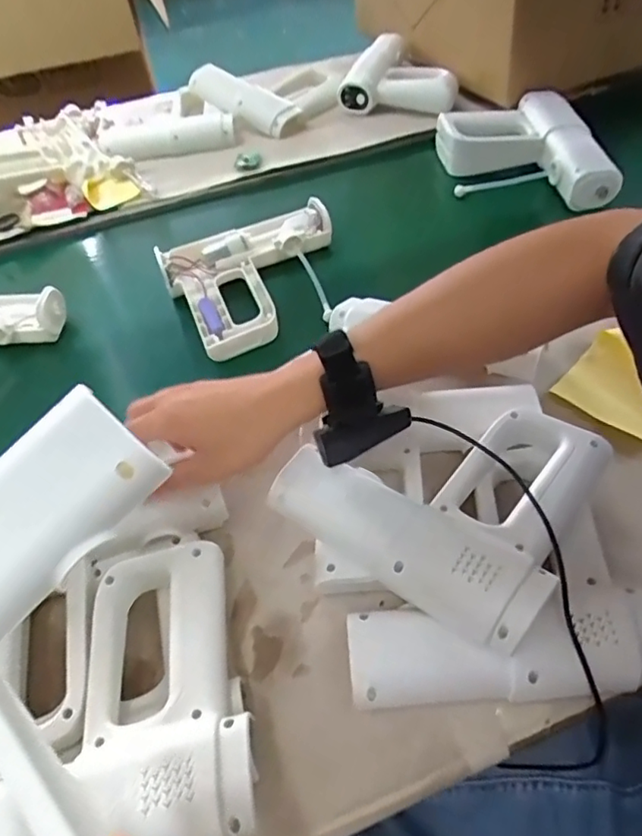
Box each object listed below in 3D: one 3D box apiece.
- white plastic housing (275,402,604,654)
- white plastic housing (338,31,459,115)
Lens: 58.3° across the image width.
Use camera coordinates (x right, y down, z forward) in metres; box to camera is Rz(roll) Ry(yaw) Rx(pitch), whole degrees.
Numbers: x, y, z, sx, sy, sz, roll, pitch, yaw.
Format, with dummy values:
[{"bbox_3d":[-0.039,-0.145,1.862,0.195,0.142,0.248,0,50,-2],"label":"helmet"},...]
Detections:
[{"bbox_3d":[0.091,0.051,0.446,0.200,0.046,0.177,29,61,24],"label":"white plastic housing"},{"bbox_3d":[0.136,-0.553,0.912,0.182,0.076,0.175,16,55,18],"label":"white plastic housing"}]

